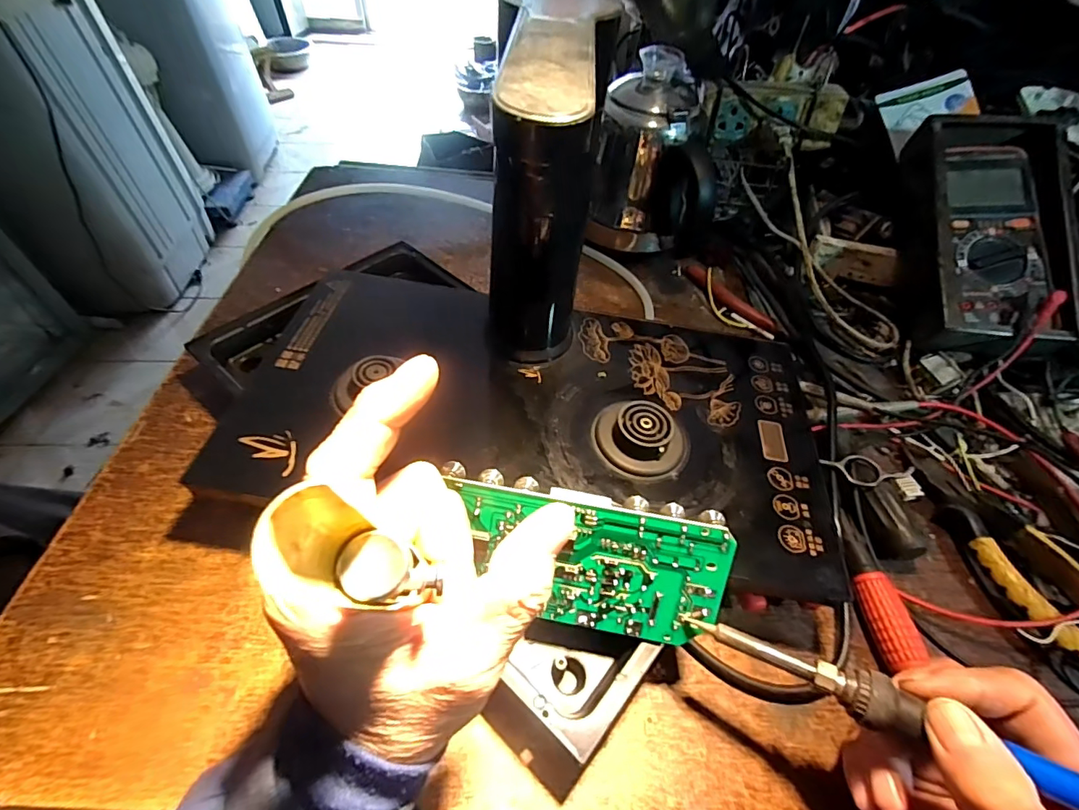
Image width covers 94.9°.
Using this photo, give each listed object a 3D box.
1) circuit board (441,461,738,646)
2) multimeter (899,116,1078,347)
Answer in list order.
[{"bbox_3d":[0.021,0.074,0.256,0.141,0.071,0.027,10,13,3],"label":"circuit board"},{"bbox_3d":[0.382,-0.153,0.422,0.114,0.043,0.218,6,75,11],"label":"multimeter"}]

